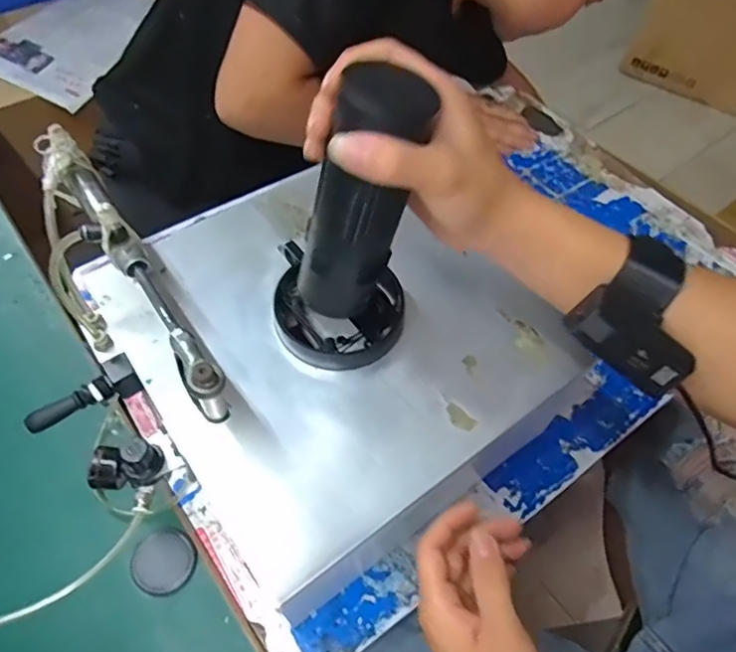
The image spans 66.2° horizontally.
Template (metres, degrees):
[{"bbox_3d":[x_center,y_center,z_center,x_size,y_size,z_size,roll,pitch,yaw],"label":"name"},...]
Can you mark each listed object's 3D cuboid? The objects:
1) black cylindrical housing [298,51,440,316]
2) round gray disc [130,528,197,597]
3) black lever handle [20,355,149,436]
[{"bbox_3d":[-0.008,-0.066,0.341,0.050,0.162,0.057,-23,55,-40],"label":"black cylindrical housing"},{"bbox_3d":[-0.172,0.200,0.478,0.049,0.013,0.050,2,58,-3],"label":"round gray disc"},{"bbox_3d":[-0.231,0.056,0.457,0.089,0.028,0.023,-26,63,-19],"label":"black lever handle"}]

